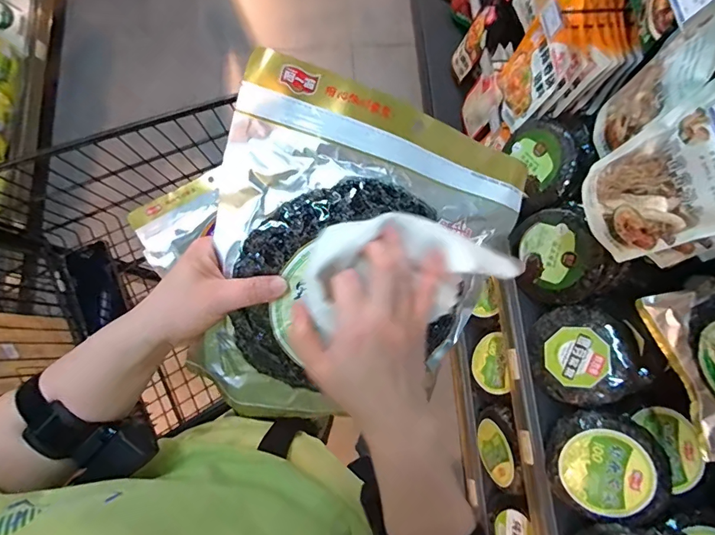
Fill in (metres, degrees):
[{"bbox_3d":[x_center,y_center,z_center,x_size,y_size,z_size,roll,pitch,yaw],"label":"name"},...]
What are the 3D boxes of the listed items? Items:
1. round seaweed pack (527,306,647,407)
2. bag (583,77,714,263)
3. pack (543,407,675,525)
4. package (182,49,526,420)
[{"bbox_3d":[0.477,0.183,0.931,0.203,0.033,0.208,-5,78,23],"label":"round seaweed pack"},{"bbox_3d":[0.436,-0.118,0.619,0.033,0.249,0.189,-5,75,-20],"label":"bag"},{"bbox_3d":[0.489,0.387,0.865,0.215,0.040,0.215,1,93,21],"label":"pack"},{"bbox_3d":[-0.006,0.016,0.393,0.259,0.039,0.298,16,109,-21],"label":"package"}]

